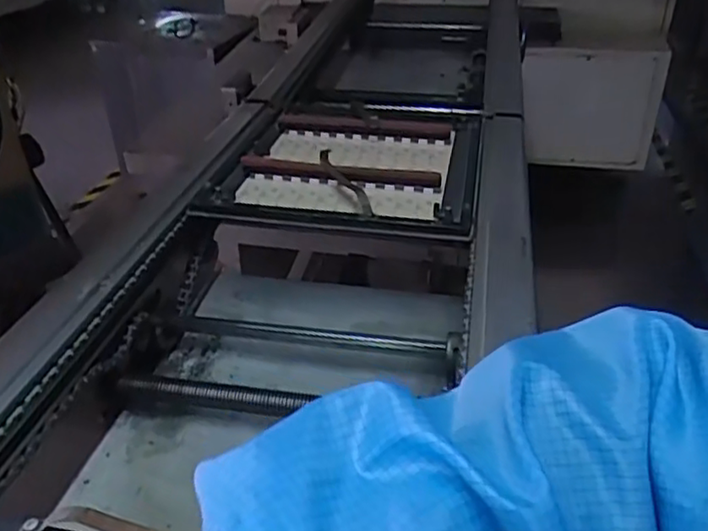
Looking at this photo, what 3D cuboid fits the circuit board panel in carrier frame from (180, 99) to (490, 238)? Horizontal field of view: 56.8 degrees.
[{"bbox_3d":[0.004,-0.128,0.738,0.264,0.034,0.298,5,33,10],"label":"circuit board panel in carrier frame"}]

